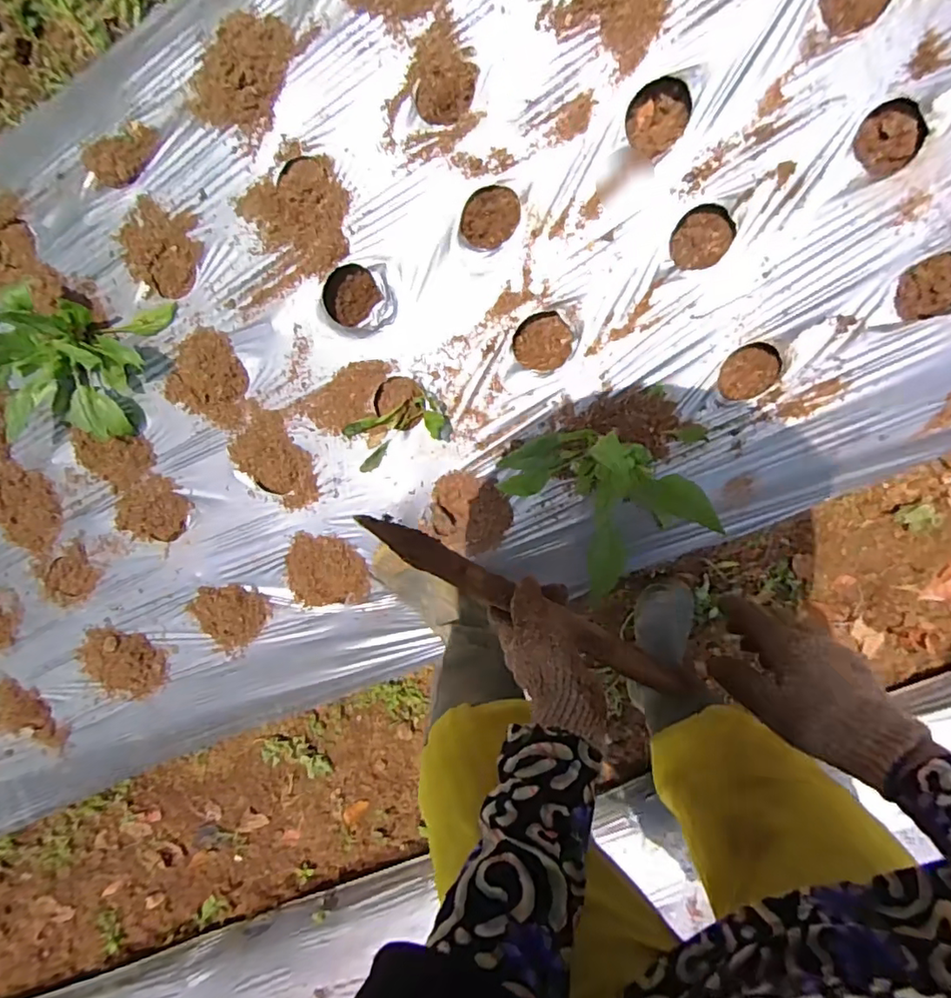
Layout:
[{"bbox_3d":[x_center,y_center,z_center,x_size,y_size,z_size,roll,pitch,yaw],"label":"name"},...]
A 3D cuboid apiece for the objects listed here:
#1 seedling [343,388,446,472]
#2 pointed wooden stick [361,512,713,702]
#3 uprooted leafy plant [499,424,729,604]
[{"bbox_3d":[-0.110,-0.100,0.835,0.153,0.048,0.084,-18,97,24],"label":"seedling"},{"bbox_3d":[0.052,0.099,0.526,0.336,0.019,0.028,27,100,-7],"label":"pointed wooden stick"},{"bbox_3d":[0.180,-0.023,0.735,0.242,0.160,0.197,-35,95,9],"label":"uprooted leafy plant"}]

